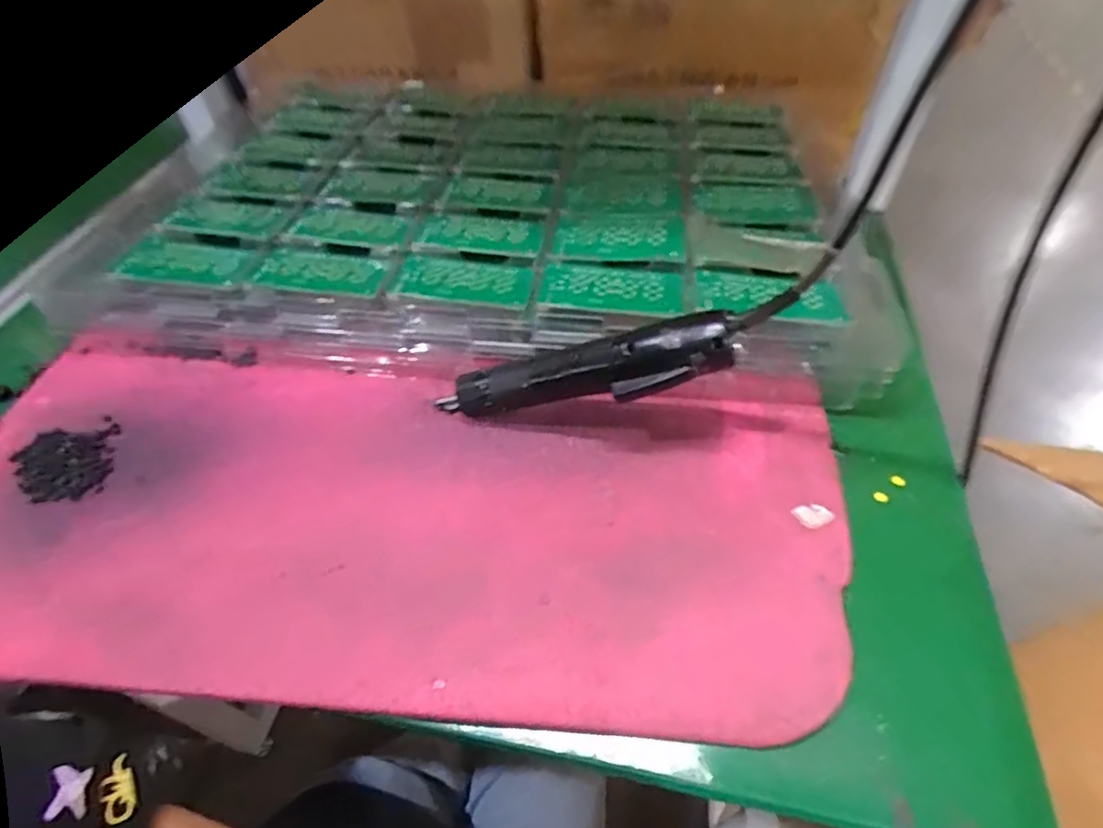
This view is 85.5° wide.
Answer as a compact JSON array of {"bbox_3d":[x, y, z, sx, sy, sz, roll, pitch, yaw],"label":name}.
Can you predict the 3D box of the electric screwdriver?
[{"bbox_3d":[0.014,-0.025,0.410,0.216,0.035,0.033,-11,44,29],"label":"electric screwdriver"}]

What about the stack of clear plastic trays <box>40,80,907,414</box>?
[{"bbox_3d":[-0.062,-0.232,0.588,0.665,0.059,0.452,4,51,6],"label":"stack of clear plastic trays"}]

